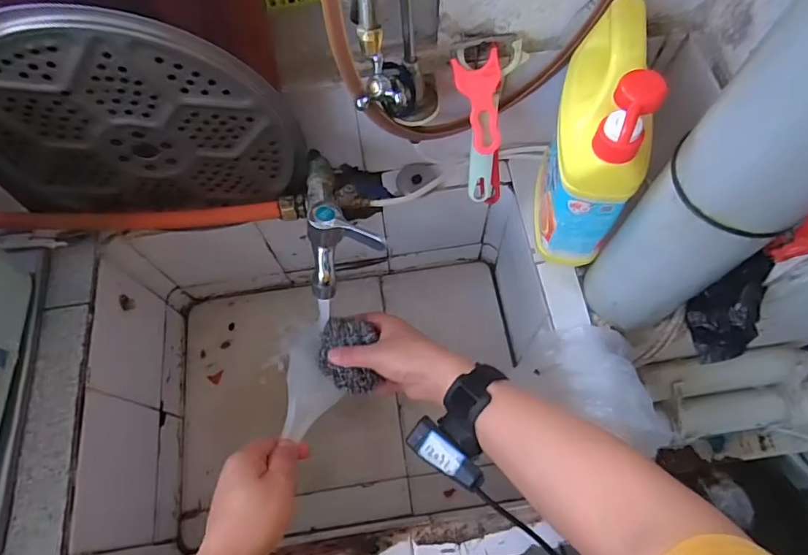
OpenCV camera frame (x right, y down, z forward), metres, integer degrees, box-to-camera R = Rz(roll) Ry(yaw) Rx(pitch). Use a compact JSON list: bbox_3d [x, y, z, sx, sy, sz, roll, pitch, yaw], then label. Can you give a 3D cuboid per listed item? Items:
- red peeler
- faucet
[{"bbox_3d":[0.076,-0.137,0.487,0.040,0.153,0.024,-15,42,-5],"label":"red peeler"},{"bbox_3d":[-0.068,-0.065,0.440,0.065,0.070,0.143,-17,67,-5],"label":"faucet"}]

